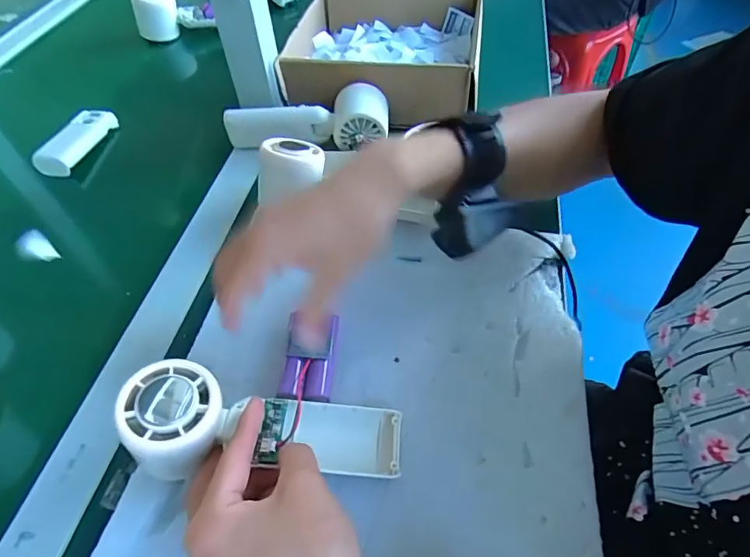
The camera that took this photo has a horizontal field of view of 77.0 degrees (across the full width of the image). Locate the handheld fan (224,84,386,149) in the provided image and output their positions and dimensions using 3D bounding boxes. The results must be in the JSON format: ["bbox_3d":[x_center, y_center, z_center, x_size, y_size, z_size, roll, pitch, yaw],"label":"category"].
[{"bbox_3d":[-0.069,-0.161,0.477,0.162,0.044,0.059,3,52,4],"label":"handheld fan"}]

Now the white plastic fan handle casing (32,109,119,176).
[{"bbox_3d":[-0.330,-0.156,0.521,0.038,0.023,0.102,9,53,9],"label":"white plastic fan handle casing"}]

